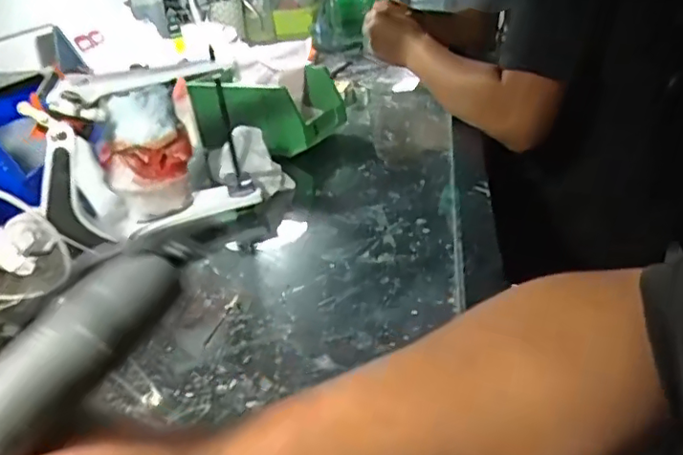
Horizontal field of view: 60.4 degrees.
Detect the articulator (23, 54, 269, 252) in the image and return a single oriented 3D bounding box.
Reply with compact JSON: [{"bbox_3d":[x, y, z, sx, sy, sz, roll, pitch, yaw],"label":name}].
[{"bbox_3d":[-0.162,-0.060,0.519,0.162,0.149,0.139,-13,28,-10],"label":"articulator"}]

